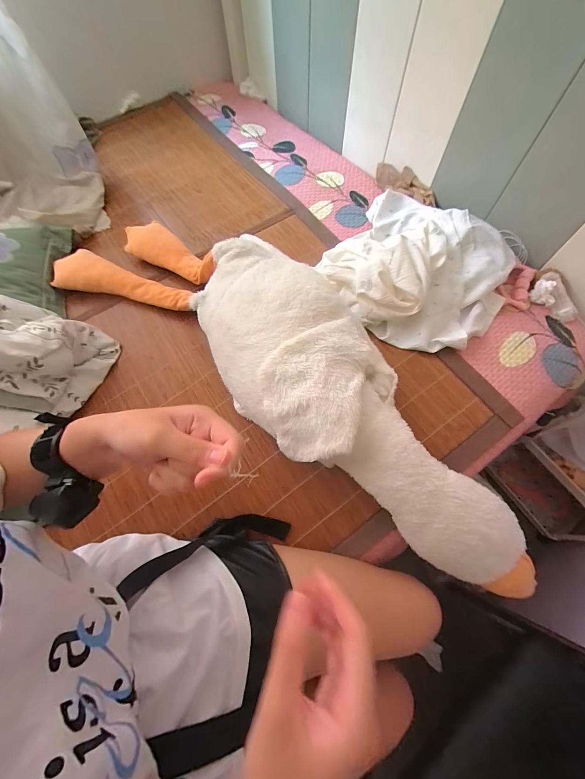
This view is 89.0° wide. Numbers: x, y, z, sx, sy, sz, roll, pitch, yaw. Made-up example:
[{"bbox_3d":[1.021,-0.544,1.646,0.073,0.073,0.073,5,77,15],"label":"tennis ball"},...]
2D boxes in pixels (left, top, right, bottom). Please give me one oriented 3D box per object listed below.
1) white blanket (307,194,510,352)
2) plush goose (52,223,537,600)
[{"bbox_3d":[0.271,-0.272,0.638,0.360,0.104,0.328,37,72,16],"label":"white blanket"},{"bbox_3d":[-0.033,-0.069,0.516,0.987,0.163,0.221,38,72,16],"label":"plush goose"}]

